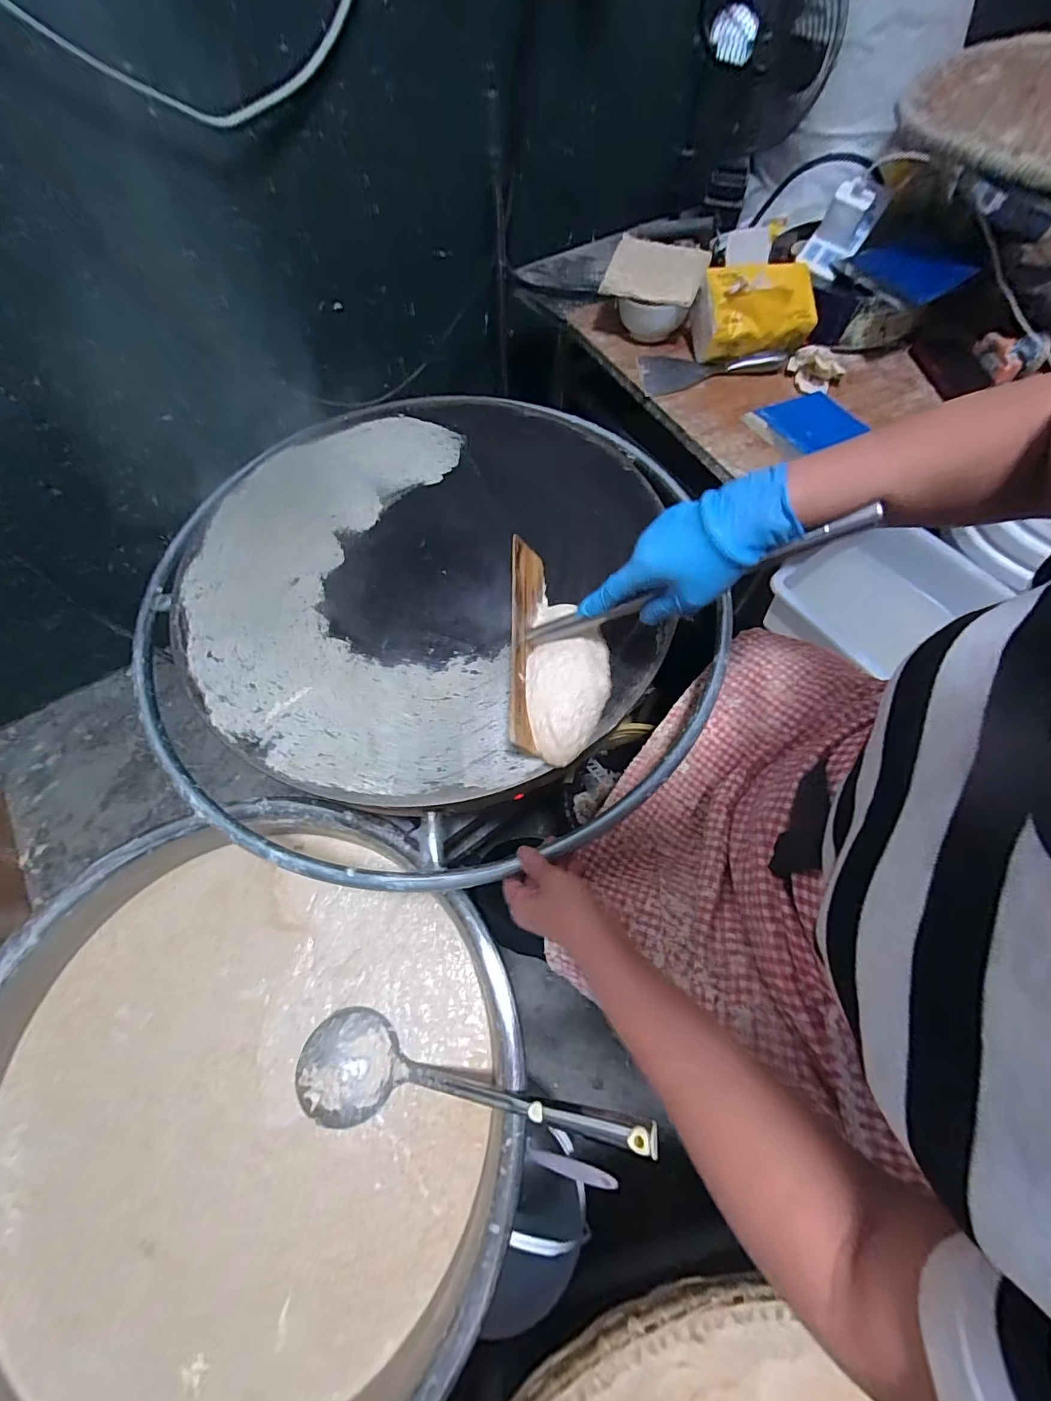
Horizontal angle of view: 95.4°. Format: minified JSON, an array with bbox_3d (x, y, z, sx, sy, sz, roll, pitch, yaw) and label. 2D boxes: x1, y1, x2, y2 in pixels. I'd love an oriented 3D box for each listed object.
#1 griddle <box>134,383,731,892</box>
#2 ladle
[{"bbox_3d":[-0.112,-0.127,0.562,0.644,0.059,0.629,0,65,0],"label":"griddle"},{"bbox_3d":[-0.070,0.405,0.490,0.366,0.057,0.106,-3,63,21],"label":"ladle"}]

